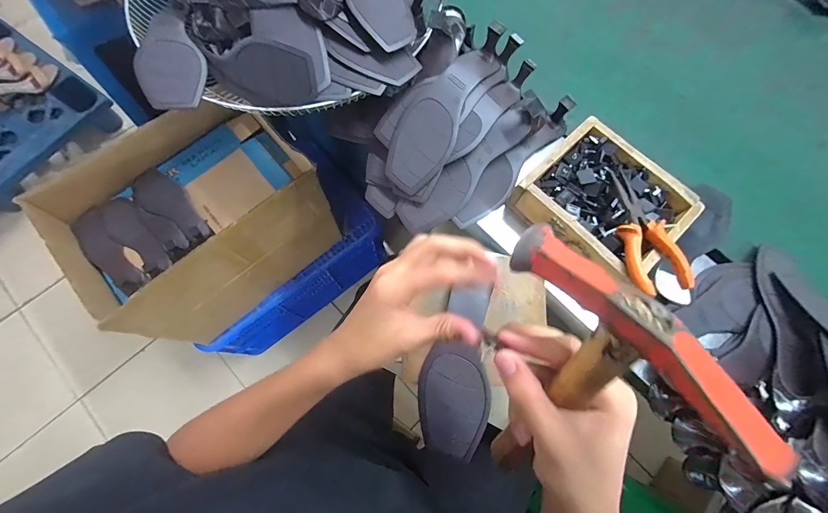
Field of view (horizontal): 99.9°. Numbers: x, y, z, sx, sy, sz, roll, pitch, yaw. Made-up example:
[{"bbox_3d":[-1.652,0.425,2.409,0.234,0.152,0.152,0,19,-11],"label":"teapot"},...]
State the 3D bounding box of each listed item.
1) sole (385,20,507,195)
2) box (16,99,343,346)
[{"bbox_3d":[0.040,-0.199,0.471,0.078,0.038,0.236,32,91,7],"label":"sole"},{"bbox_3d":[-0.463,-0.075,0.805,0.458,0.323,0.316,-40,79,-13],"label":"box"}]

